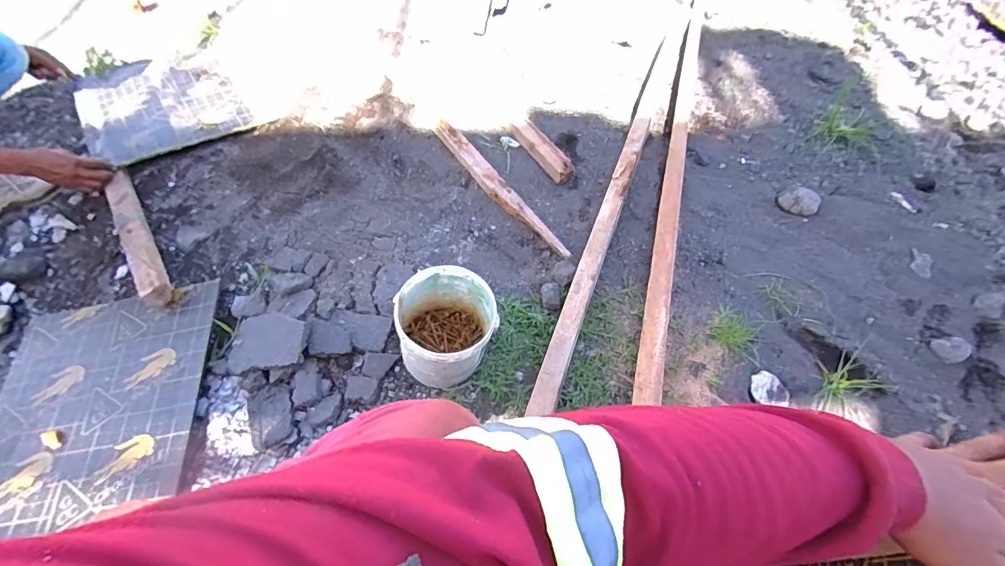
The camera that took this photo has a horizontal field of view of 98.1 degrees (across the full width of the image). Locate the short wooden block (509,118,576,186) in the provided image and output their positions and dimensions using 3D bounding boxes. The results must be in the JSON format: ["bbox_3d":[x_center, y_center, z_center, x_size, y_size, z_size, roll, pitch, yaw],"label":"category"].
[{"bbox_3d":[0.102,-0.364,1.189,0.054,0.042,0.249,-29,62,-21],"label":"short wooden block"}]

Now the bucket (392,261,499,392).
[{"bbox_3d":[-0.106,0.087,0.830,0.181,0.195,0.169,0,60,0],"label":"bucket"}]

